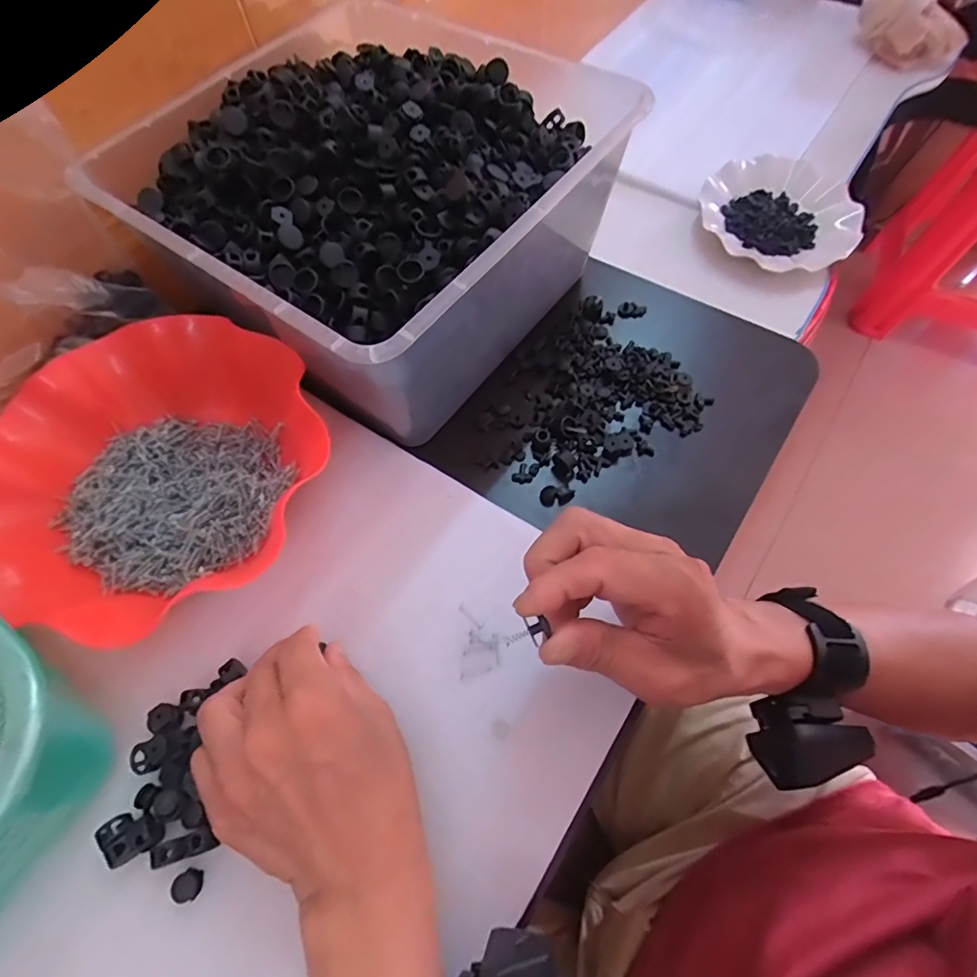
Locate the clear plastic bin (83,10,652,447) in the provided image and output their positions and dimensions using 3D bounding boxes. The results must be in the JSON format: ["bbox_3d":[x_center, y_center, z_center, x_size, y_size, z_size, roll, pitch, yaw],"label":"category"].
[{"bbox_3d":[-0.088,-0.214,0.406,0.300,0.139,0.287,34,69,18],"label":"clear plastic bin"}]

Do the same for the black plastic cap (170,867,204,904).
[{"bbox_3d":[-0.159,0.209,0.273,0.012,0.009,0.014,-7,63,-1],"label":"black plastic cap"}]

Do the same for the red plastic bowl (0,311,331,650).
[{"bbox_3d":[-0.226,-0.017,0.353,0.205,0.058,0.211,-1,63,2],"label":"red plastic bowl"}]

